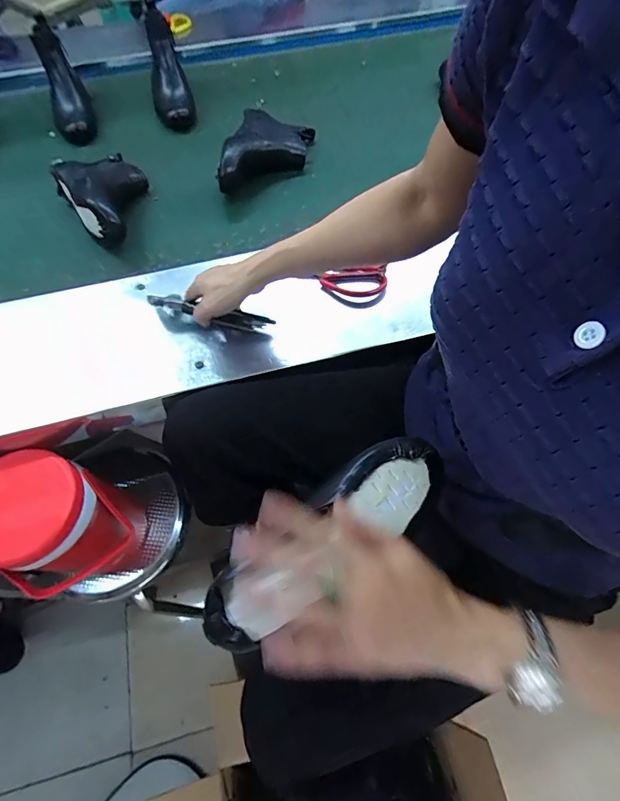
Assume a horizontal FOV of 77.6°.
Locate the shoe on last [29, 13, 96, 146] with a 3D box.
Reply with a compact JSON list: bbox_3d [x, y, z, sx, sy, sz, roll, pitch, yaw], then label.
[{"bbox_3d":[-0.544,-0.694,0.847,0.089,0.172,0.274,-25,65,-12],"label":"shoe on last"}]

